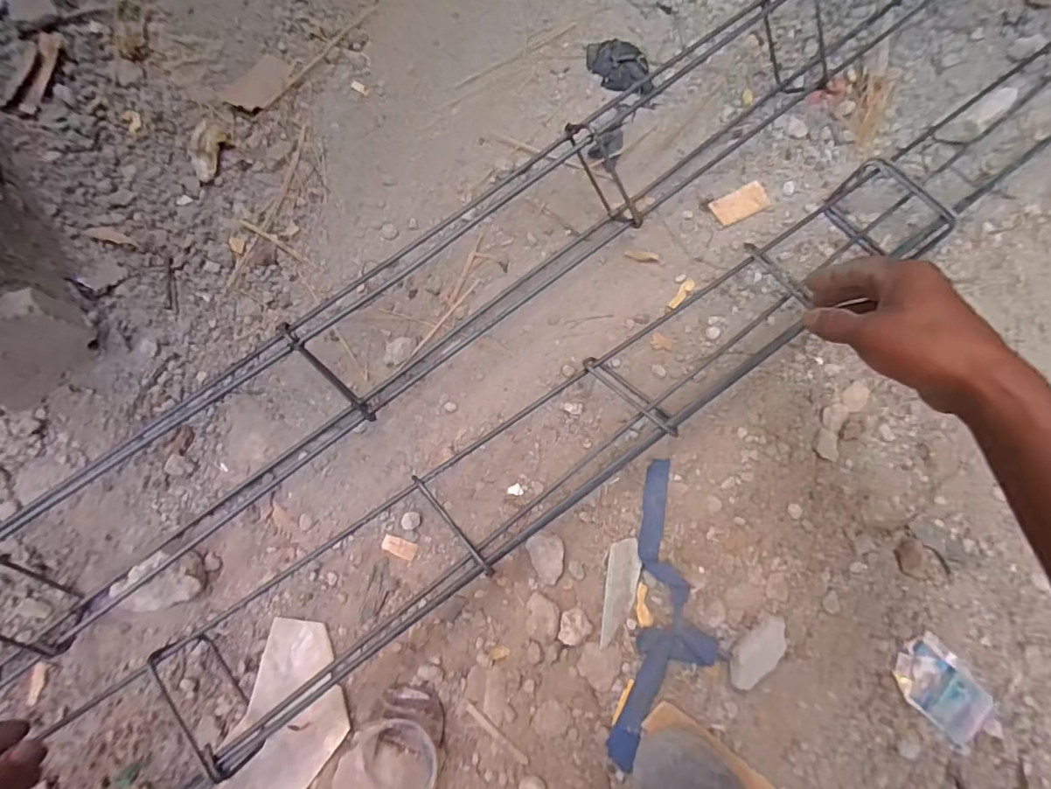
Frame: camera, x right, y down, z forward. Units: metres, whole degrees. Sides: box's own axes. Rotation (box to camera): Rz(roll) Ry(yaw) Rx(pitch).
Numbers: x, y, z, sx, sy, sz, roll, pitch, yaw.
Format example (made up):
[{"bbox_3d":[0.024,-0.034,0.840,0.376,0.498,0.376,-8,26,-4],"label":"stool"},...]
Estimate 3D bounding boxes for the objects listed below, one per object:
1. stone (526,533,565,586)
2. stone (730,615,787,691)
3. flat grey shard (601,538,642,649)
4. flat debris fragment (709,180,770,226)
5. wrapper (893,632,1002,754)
[{"bbox_3d":[0.023,0.167,0.515,0.035,0.015,0.050,-17,80,-3],"label":"stone"},{"bbox_3d":[0.222,0.245,0.485,0.036,0.027,0.076,43,82,8],"label":"stone"},{"bbox_3d":[0.096,0.198,0.506,0.033,0.009,0.101,9,79,2],"label":"flat grey shard"},{"bbox_3d":[0.260,-0.229,0.607,0.068,0.010,0.035,-24,80,-4],"label":"flat debris fragment"},{"bbox_3d":[0.404,0.288,0.485,0.063,0.012,0.098,-39,81,-7],"label":"wrapper"}]

